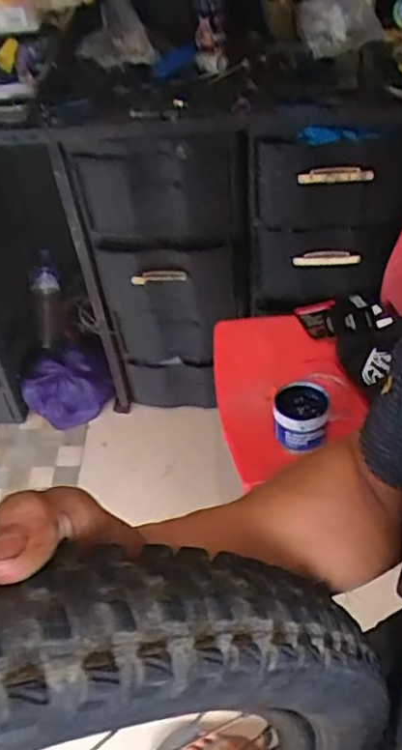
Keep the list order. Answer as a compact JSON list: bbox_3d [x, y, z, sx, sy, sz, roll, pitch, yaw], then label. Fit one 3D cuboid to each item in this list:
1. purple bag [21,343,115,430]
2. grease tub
[{"bbox_3d":[-0.358,0.038,1.756,0.238,0.195,0.124,-29,53,-18],"label":"purple bag"},{"bbox_3d":[0.182,0.075,1.164,0.097,0.088,0.128,7,50,12],"label":"grease tub"}]

